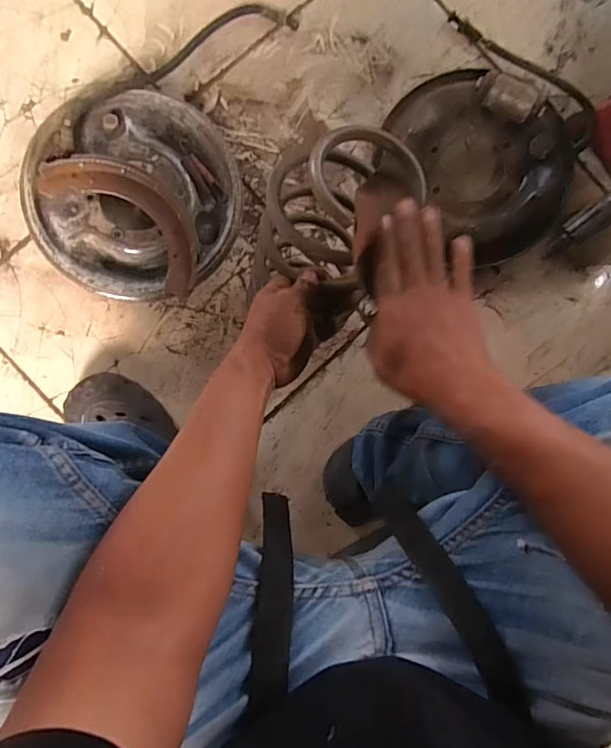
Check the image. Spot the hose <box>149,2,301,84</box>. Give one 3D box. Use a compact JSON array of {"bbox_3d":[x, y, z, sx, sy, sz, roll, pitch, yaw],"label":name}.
[{"bbox_3d":[-0.126,-0.482,0.691,0.230,0.012,0.061,-26,92,-4],"label":"hose"}]

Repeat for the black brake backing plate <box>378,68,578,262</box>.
[{"bbox_3d":[0.243,-0.288,0.676,0.277,0.087,0.254,4,89,-5],"label":"black brake backing plate"}]

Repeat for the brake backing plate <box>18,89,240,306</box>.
[{"bbox_3d":[-0.221,-0.236,0.653,0.273,0.075,0.251,0,90,-5],"label":"brake backing plate"}]

